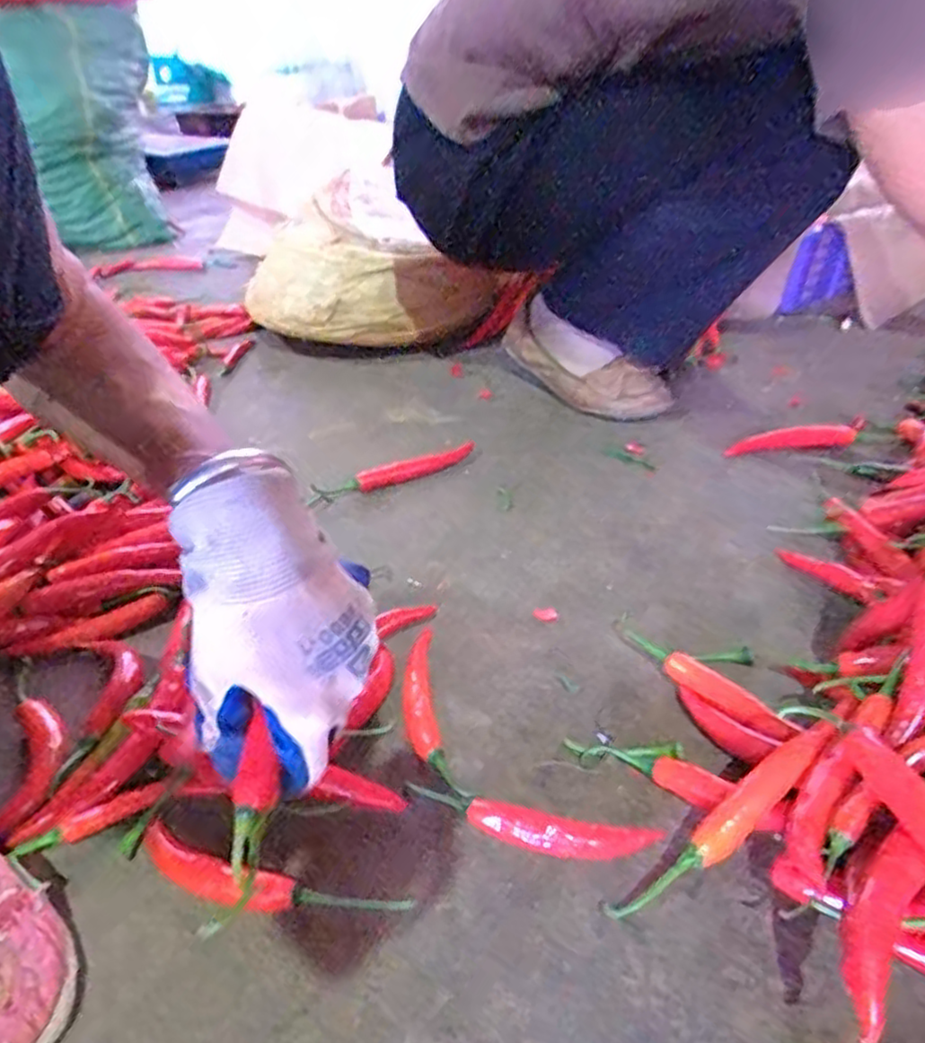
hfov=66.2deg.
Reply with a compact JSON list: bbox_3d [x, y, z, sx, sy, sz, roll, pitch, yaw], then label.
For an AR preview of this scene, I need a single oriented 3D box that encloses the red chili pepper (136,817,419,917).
[{"bbox_3d":[-0.104,0.187,0.366,0.149,0.011,0.028,9,37,15],"label":"red chili pepper"}]

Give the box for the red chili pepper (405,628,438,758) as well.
[{"bbox_3d":[-0.028,0.111,0.467,0.019,0.014,0.110,-5,35,-3],"label":"red chili pepper"}]

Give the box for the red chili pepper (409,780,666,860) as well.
[{"bbox_3d":[0.036,0.165,0.387,0.134,0.015,0.023,7,36,13],"label":"red chili pepper"}]

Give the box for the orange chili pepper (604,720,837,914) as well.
[{"bbox_3d":[0.136,0.155,0.366,0.149,0.018,0.018,-34,44,-15],"label":"orange chili pepper"}]

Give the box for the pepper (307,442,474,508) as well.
[{"bbox_3d":[-0.062,-0.050,0.693,0.169,0.021,0.023,-19,38,-22],"label":"pepper"}]

